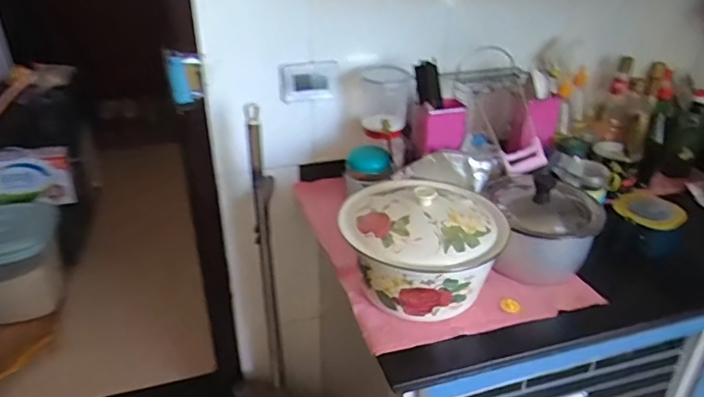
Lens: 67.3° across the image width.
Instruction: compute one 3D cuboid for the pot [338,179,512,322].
[{"bbox_3d":[0.113,0.066,0.842,0.243,0.145,0.228,0,29,0],"label":"pot"}]

